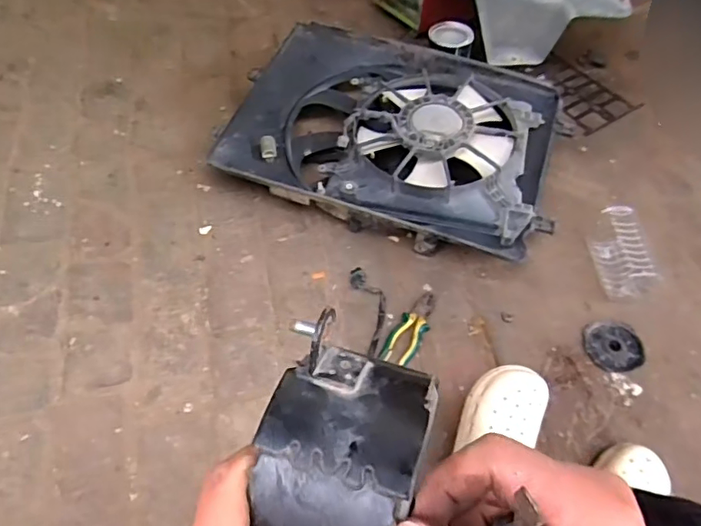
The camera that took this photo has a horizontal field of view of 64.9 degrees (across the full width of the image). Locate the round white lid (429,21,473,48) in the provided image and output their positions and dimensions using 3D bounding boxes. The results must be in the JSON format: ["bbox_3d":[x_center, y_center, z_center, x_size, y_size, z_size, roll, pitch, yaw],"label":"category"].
[{"bbox_3d":[0.239,-0.543,1.306,0.115,0.015,0.064,29,98,33],"label":"round white lid"}]

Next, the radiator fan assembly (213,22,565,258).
[{"bbox_3d":[0.092,-0.274,1.158,0.652,0.146,0.488,15,54,7],"label":"radiator fan assembly"}]

